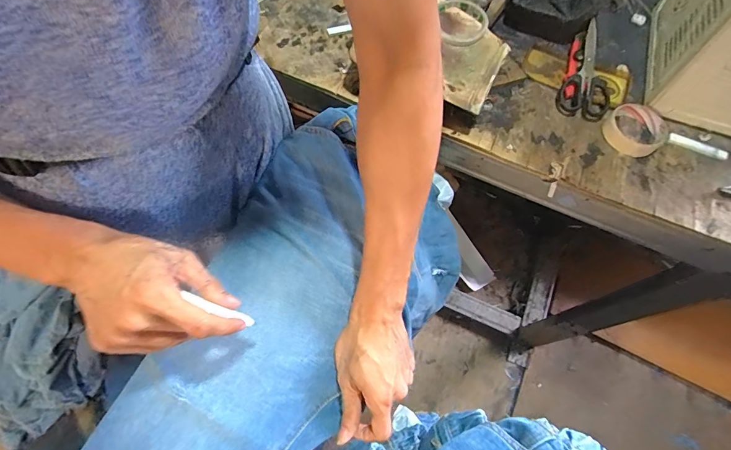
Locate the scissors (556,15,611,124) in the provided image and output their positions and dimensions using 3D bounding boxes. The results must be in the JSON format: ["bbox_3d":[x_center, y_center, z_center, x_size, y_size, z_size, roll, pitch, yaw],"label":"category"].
[{"bbox_3d":[0.349,-0.244,0.594,0.072,0.016,0.169,12,80,4],"label":"scissors"}]

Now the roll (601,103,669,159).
[{"bbox_3d":[0.393,-0.140,0.553,0.081,0.029,0.081,1,64,-2],"label":"roll"}]

